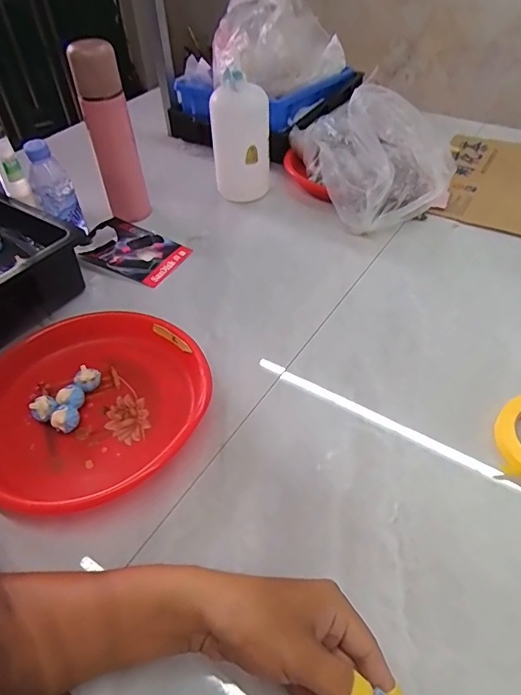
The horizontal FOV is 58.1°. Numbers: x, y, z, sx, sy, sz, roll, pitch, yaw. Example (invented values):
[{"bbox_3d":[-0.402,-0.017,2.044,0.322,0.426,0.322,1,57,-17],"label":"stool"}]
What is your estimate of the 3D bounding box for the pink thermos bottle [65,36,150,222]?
[{"bbox_3d":[-0.222,-0.311,0.720,0.065,0.268,0.063,-16,48,-12],"label":"pink thermos bottle"}]

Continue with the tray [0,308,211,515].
[{"bbox_3d":[-0.186,0.059,0.516,0.243,0.038,0.245,32,56,29],"label":"tray"}]

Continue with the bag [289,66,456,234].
[{"bbox_3d":[0.178,-0.327,0.764,0.160,0.186,0.296,-14,48,-10],"label":"bag"}]

